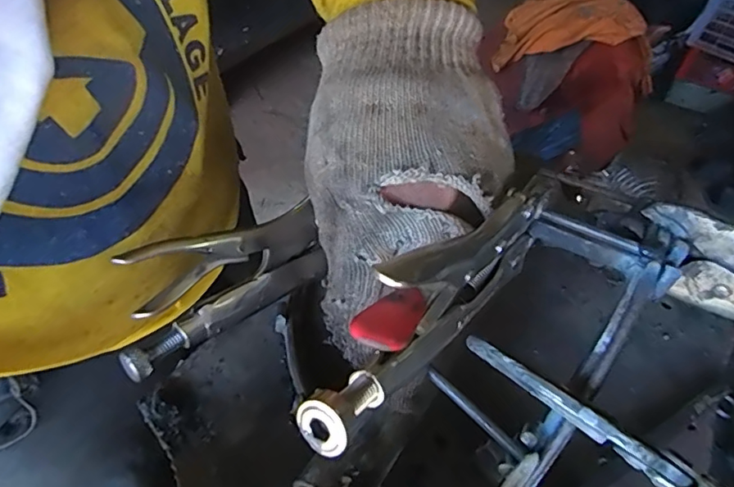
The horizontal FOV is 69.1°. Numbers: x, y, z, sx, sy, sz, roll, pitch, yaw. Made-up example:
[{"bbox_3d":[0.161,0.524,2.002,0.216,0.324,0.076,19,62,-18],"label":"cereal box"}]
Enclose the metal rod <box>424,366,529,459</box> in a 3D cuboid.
[{"bbox_3d":[0.044,0.070,0.221,0.050,0.005,0.004,38,54,26],"label":"metal rod"}]

